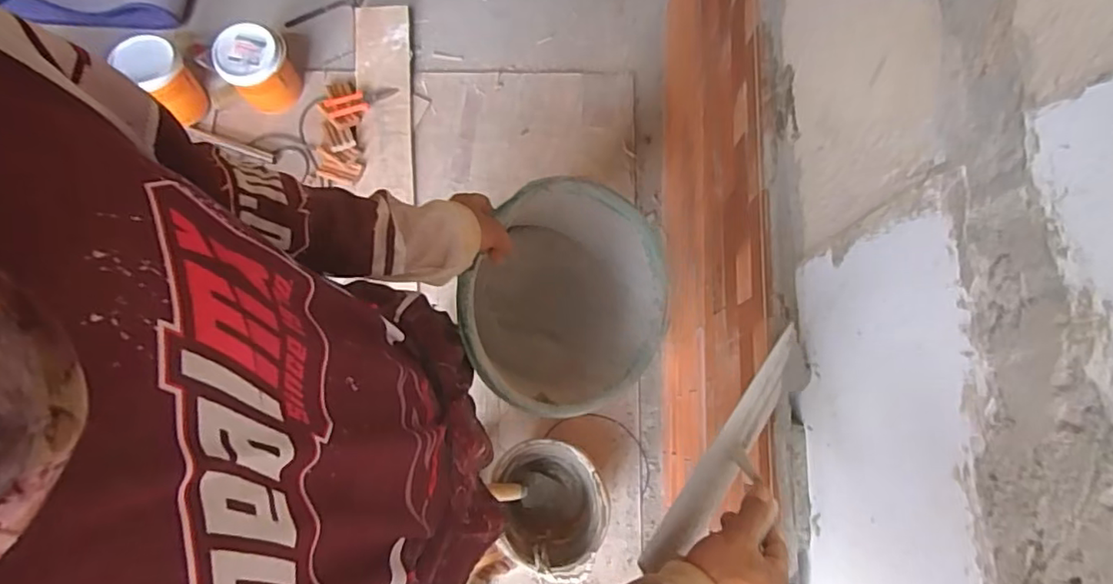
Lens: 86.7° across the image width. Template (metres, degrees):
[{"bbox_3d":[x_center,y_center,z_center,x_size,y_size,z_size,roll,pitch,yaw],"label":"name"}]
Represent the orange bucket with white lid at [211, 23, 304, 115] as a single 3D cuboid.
[{"bbox_3d":[-0.756,-0.571,1.507,0.172,0.167,0.146,-40,80,-8],"label":"orange bucket with white lid"}]

